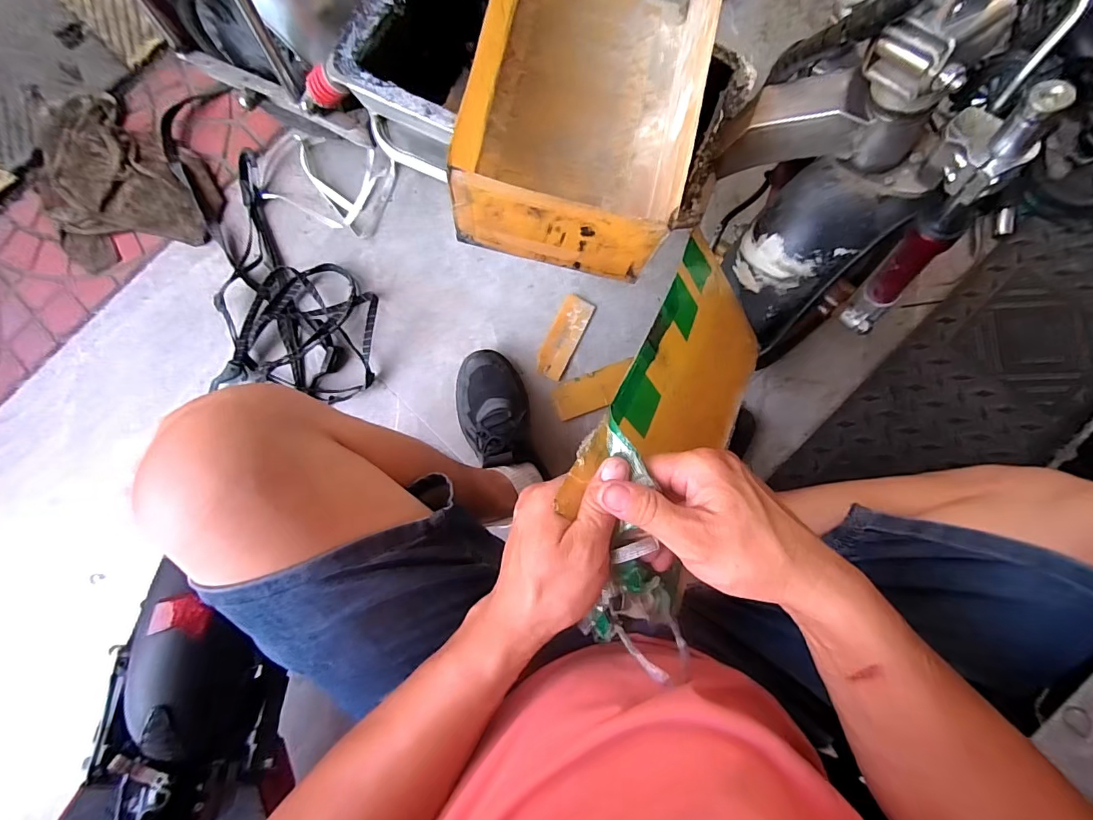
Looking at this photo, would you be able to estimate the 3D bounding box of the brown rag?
[{"bbox_3d":[-0.673,-0.336,0.719,0.328,0.037,0.231,35,89,-3],"label":"brown rag"}]

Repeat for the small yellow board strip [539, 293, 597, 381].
[{"bbox_3d":[0.029,-0.115,0.743,0.046,0.004,0.135,27,90,-3],"label":"small yellow board strip"}]

